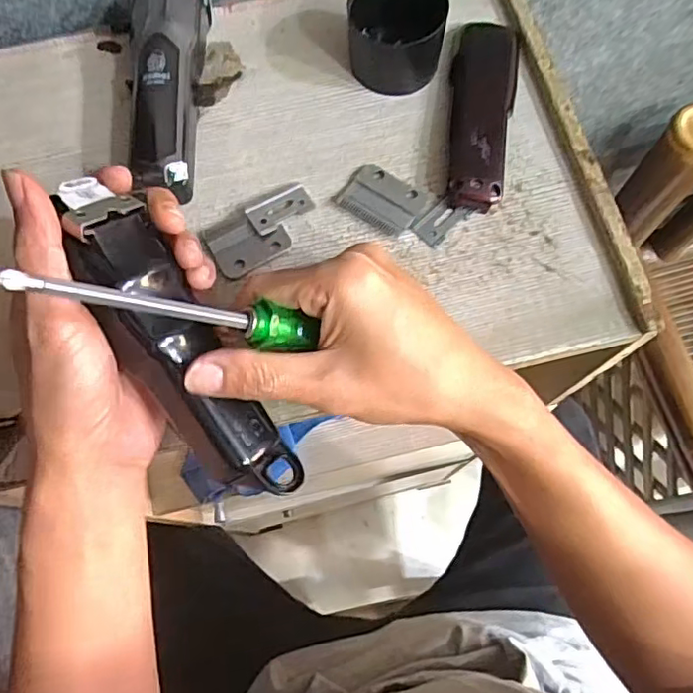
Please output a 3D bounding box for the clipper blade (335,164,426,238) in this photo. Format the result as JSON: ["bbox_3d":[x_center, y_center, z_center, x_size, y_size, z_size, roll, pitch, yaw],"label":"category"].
[{"bbox_3d":[0.022,-0.092,0.364,0.049,0.004,0.037,31,74,12],"label":"clipper blade"}]

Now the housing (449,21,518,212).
[{"bbox_3d":[0.087,-0.154,0.383,0.041,0.021,0.141,8,71,5],"label":"housing"}]

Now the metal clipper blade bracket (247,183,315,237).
[{"bbox_3d":[-0.040,-0.085,0.362,0.041,0.009,0.021,-33,72,-9],"label":"metal clipper blade bracket"}]

